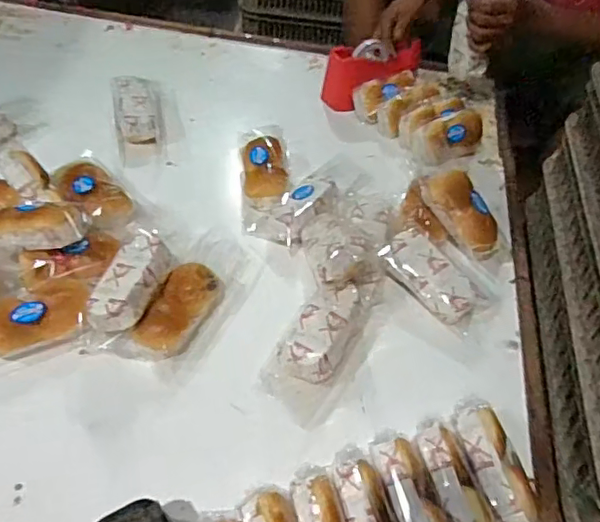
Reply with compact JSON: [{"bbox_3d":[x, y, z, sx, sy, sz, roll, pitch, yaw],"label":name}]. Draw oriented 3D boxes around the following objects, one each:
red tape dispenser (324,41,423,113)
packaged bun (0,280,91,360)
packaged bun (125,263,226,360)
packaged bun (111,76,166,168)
[{"bbox_3d":[0.150,-0.366,1.111,0.212,0.096,0.084,-17,53,-19],"label":"red tape dispenser"},{"bbox_3d":[-0.324,0.070,0.696,0.131,0.048,0.080,-11,51,-15],"label":"packaged bun"},{"bbox_3d":[-0.154,0.064,0.724,0.064,0.048,0.142,24,51,14],"label":"packaged bun"},{"bbox_3d":[-0.283,-0.258,0.993,0.081,0.052,0.223,-8,51,-13],"label":"packaged bun"}]

